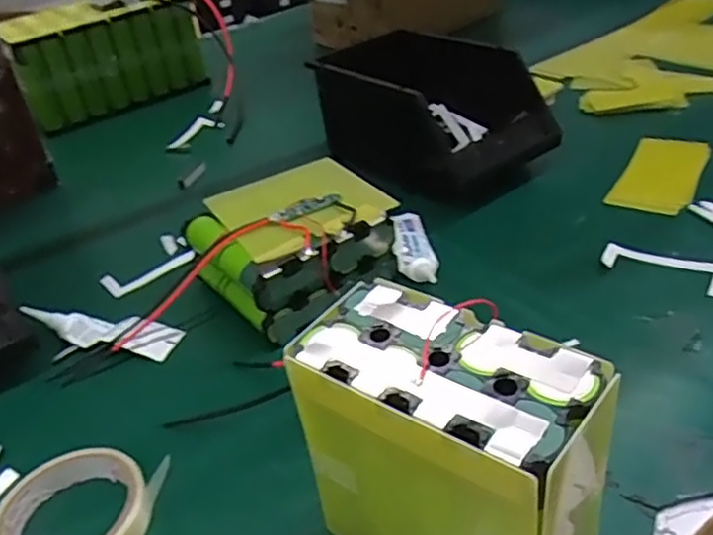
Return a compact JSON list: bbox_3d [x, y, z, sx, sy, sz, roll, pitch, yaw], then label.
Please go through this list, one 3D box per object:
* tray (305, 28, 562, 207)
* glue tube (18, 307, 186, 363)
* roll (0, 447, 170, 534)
[{"bbox_3d":[0.083,-0.168,0.747,0.221,0.125,0.139,26,47,38],"label":"tray"},{"bbox_3d":[-0.225,0.052,0.595,0.142,0.022,0.039,6,37,18],"label":"glue tube"},{"bbox_3d":[-0.182,0.155,0.433,0.093,0.023,0.094,-5,35,4],"label":"roll"}]

